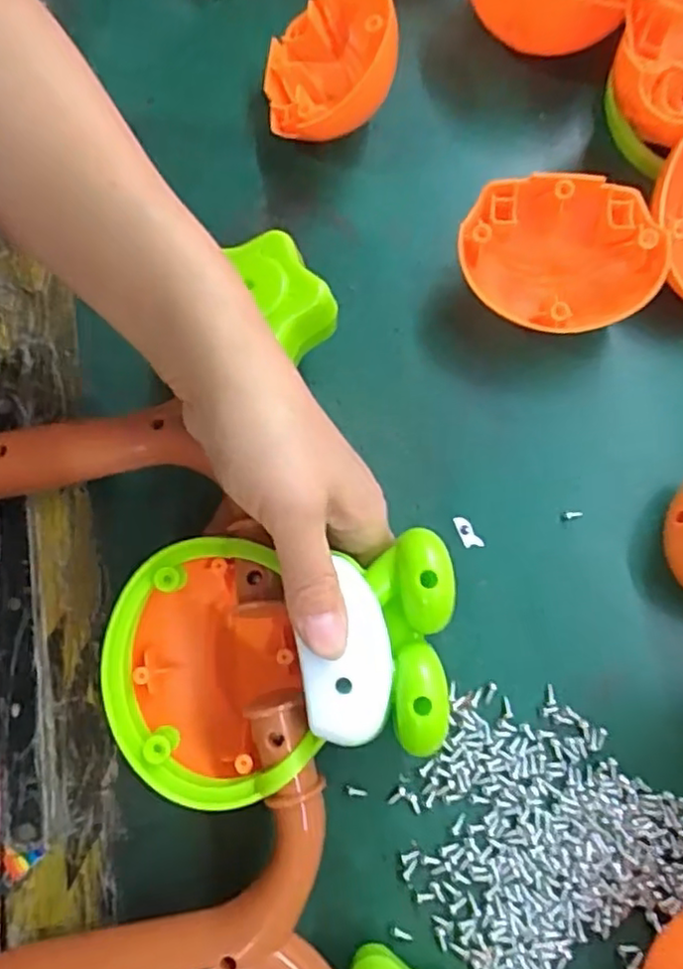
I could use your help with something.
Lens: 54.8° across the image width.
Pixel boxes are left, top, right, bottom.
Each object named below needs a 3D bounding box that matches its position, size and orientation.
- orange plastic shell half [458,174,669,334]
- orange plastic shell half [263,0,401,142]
[{"bbox_3d":[0.103,-0.106,0.321,0.093,0.049,0.070,7,75,2],"label":"orange plastic shell half"},{"bbox_3d":[-0.006,-0.220,0.346,0.067,0.051,0.091,-1,75,0],"label":"orange plastic shell half"}]

